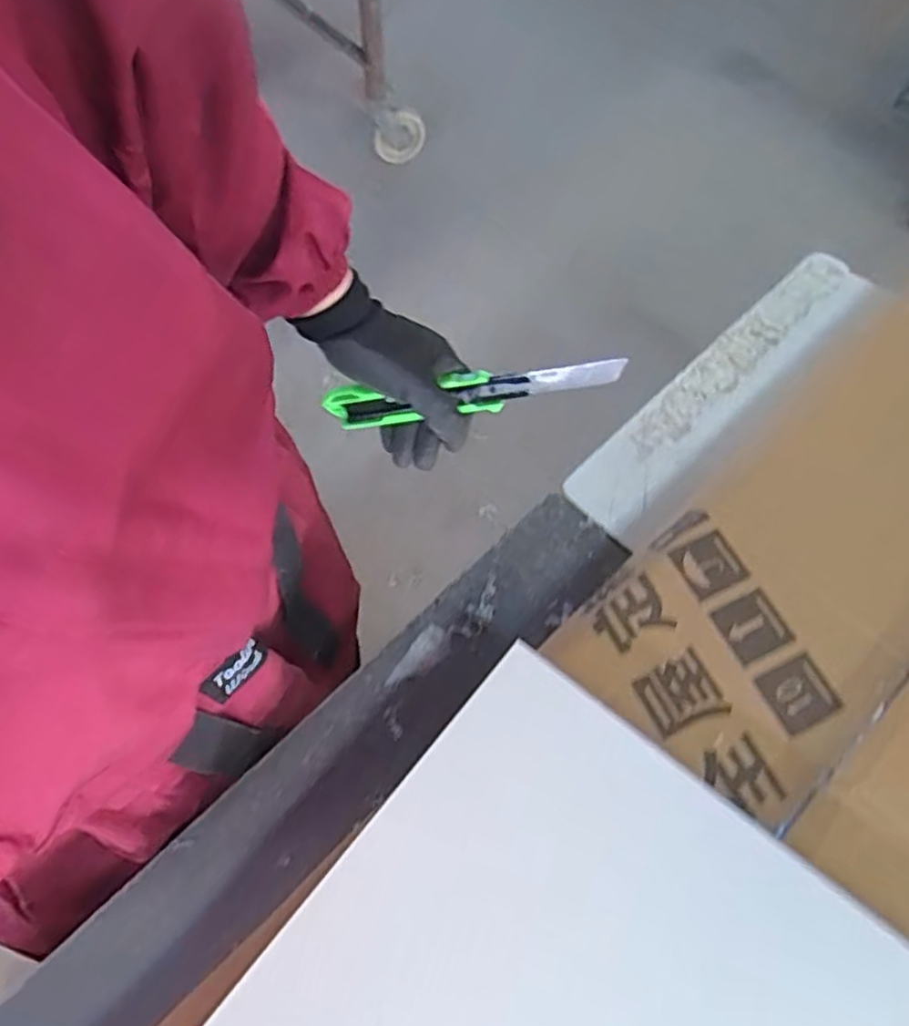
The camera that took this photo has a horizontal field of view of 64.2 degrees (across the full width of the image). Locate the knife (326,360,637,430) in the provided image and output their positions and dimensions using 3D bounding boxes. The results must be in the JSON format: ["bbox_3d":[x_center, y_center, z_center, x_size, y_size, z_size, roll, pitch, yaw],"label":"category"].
[{"bbox_3d":[0.011,-0.085,0.510,0.208,0.035,0.016,-7,64,11],"label":"knife"}]

